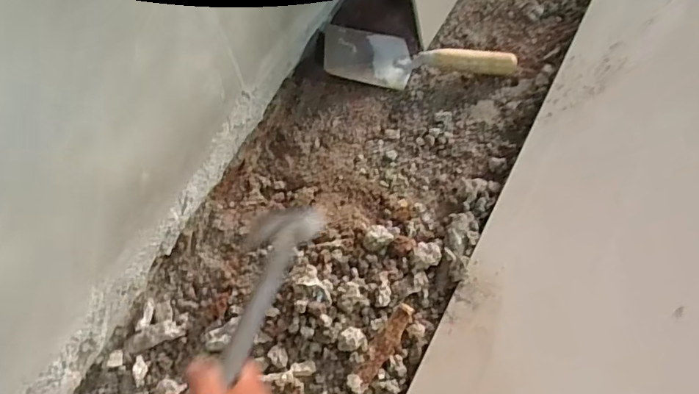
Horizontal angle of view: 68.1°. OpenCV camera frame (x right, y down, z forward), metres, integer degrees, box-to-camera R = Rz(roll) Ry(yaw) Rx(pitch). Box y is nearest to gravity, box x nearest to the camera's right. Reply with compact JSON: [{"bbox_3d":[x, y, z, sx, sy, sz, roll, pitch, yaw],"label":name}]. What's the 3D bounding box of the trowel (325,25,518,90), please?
[{"bbox_3d":[0.106,-0.214,0.791,0.285,0.045,0.088,0,67,2],"label":"trowel"}]

